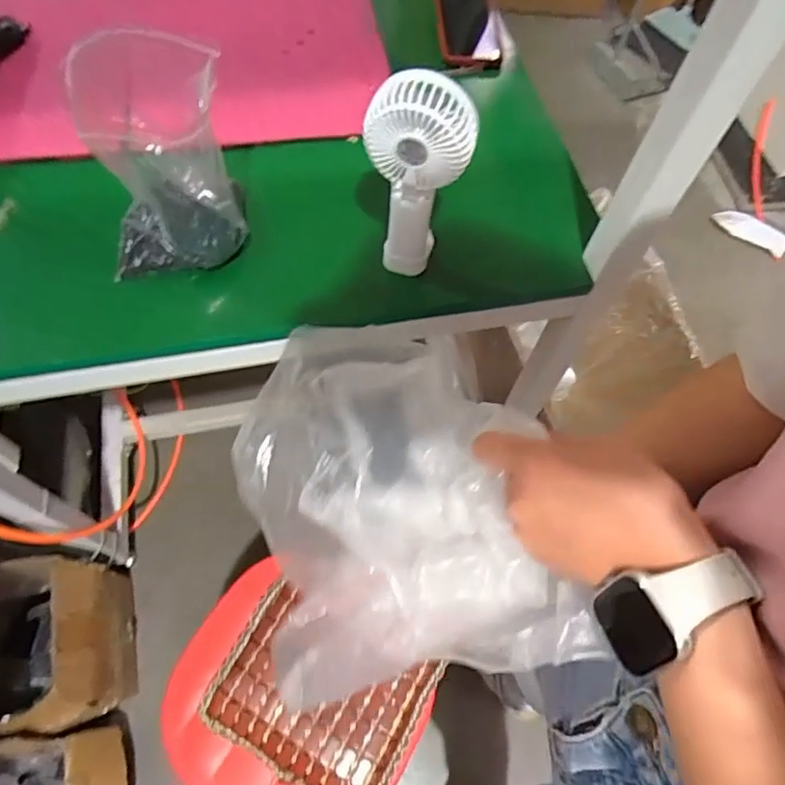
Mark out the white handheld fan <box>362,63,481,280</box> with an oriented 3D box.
[{"bbox_3d":[0.021,-0.183,0.504,0.086,0.195,0.057,7,61,1],"label":"white handheld fan"}]

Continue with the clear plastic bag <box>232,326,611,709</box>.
[{"bbox_3d":[-0.005,0.049,0.350,0.180,0.087,0.232,-6,62,-6],"label":"clear plastic bag"}]

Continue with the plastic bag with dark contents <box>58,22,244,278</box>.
[{"bbox_3d":[-0.205,-0.198,0.491,0.134,0.192,0.107,-22,65,-14],"label":"plastic bag with dark contents"}]

